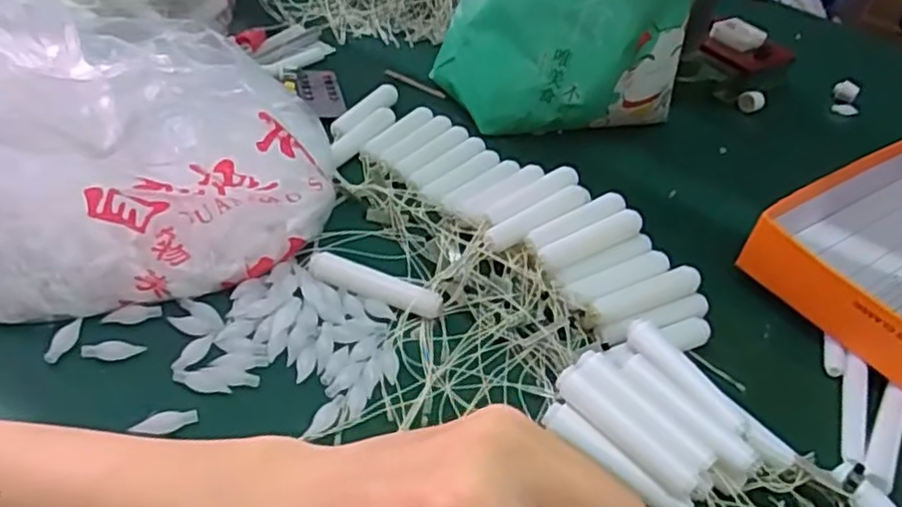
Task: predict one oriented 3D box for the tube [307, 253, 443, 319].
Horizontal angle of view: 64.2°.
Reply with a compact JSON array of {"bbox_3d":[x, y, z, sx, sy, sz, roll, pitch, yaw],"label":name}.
[{"bbox_3d":[-0.049,0.021,0.468,0.090,0.014,0.020,19,41,7],"label":"tube"}]

